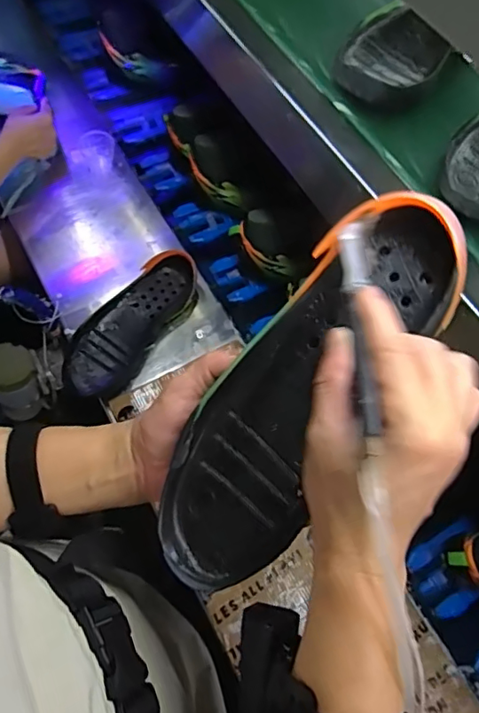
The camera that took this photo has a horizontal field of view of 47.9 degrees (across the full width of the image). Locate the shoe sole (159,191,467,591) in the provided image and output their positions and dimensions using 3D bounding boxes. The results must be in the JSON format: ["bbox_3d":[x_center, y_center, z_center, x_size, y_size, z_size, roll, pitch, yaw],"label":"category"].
[{"bbox_3d":[0.039,0.023,0.344,0.092,0.044,0.263,37,99,16],"label":"shoe sole"}]

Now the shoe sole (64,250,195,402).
[{"bbox_3d":[-0.155,-0.048,0.810,0.104,0.042,0.260,33,66,14],"label":"shoe sole"}]

